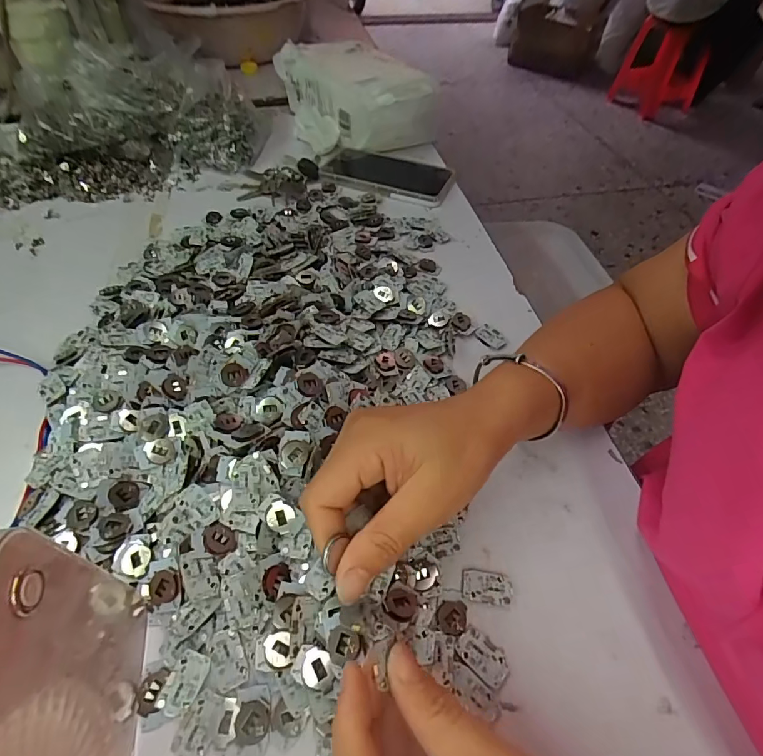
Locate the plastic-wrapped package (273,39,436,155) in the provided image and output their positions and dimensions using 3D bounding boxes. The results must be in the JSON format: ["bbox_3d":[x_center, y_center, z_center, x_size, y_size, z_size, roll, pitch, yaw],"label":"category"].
[{"bbox_3d":[-0.041,-0.405,0.639,0.164,0.084,0.282,-16,54,-15],"label":"plastic-wrapped package"}]

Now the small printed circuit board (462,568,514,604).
[{"bbox_3d":[0.066,0.128,0.274,0.030,0.004,0.018,7,52,4],"label":"small printed circuit board"}]

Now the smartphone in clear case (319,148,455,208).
[{"bbox_3d":[0.006,-0.268,0.575,0.175,0.012,0.090,24,54,15],"label":"smartphone in clear case"}]

